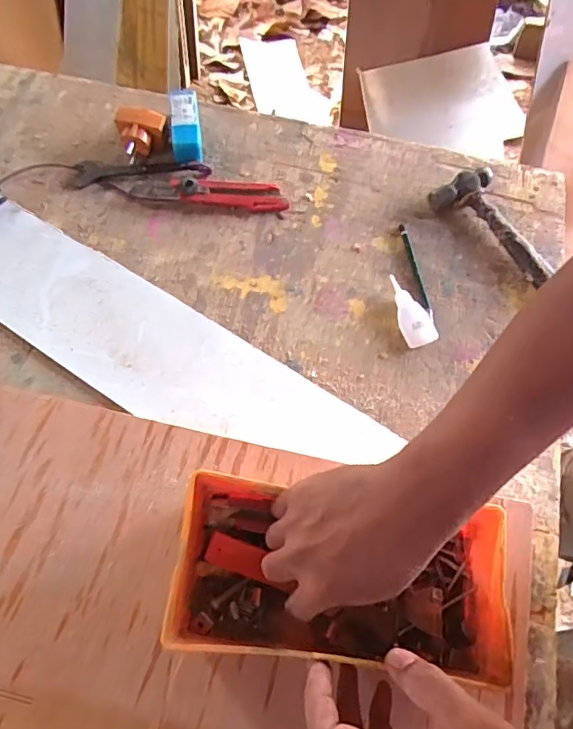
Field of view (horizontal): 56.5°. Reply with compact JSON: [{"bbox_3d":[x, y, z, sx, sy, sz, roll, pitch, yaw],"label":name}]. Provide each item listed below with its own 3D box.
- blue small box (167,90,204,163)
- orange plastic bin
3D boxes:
[{"bbox_3d":[-0.121,-0.280,0.641,0.034,0.038,0.097,-7,66,-5],"label":"blue small box"},{"bbox_3d":[0.042,0.166,0.409,0.233,0.084,0.115,8,65,4],"label":"orange plastic bin"}]

